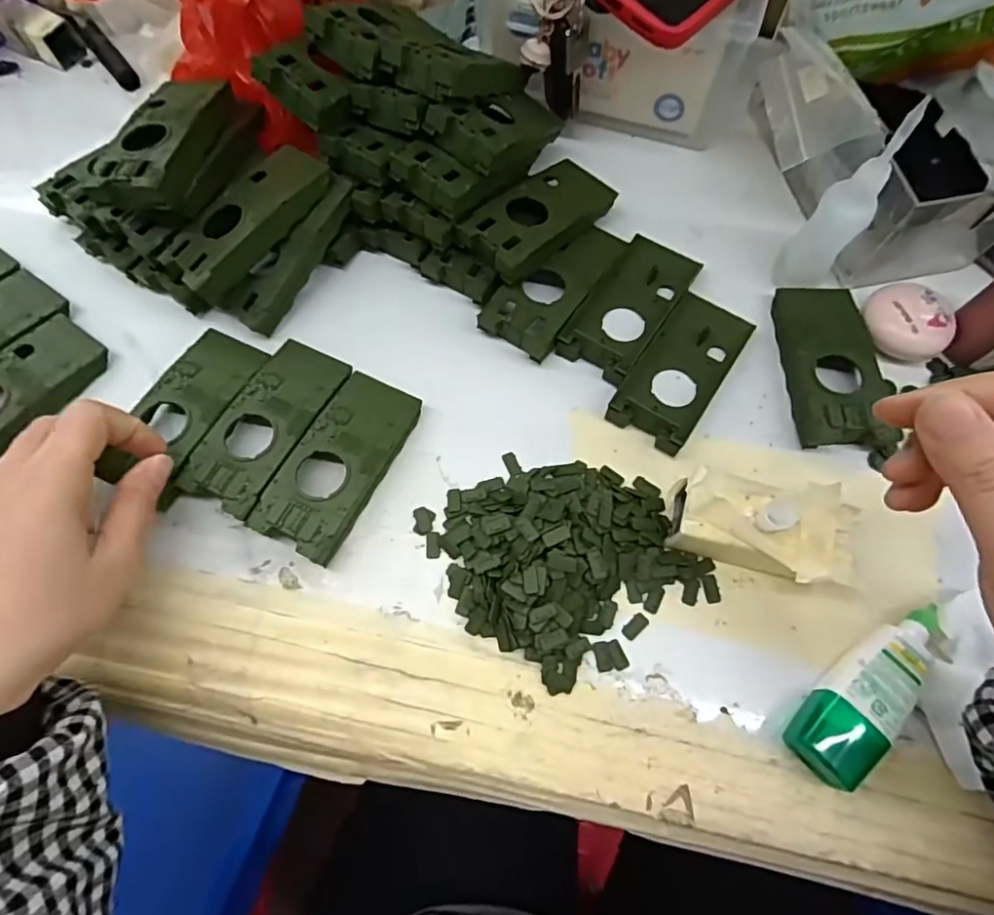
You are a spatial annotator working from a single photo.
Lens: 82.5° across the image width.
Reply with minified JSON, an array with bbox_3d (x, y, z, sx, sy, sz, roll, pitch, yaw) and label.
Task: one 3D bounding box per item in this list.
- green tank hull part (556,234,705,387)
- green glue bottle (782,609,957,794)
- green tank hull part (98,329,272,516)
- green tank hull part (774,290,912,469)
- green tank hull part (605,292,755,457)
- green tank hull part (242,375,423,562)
[{"bbox_3d":[0.083,-0.095,0.347,0.047,0.015,0.104,33,72,13],"label":"green tank hull part"},{"bbox_3d":[0.173,0.108,0.264,0.096,0.025,0.032,-37,72,-13],"label":"green glue bottle"},{"bbox_3d":[-0.173,-0.029,0.318,0.047,0.012,0.099,23,71,7],"label":"green tank hull part"},{"bbox_3d":[0.193,-0.052,0.326,0.048,0.015,0.118,-6,64,11],"label":"green tank hull part"},{"bbox_3d":[0.109,-0.054,0.331,0.046,0.018,0.103,33,72,13],"label":"green tank hull part"},{"bbox_3d":[-0.084,0.002,0.307,0.048,0.016,0.102,23,70,9],"label":"green tank hull part"}]

